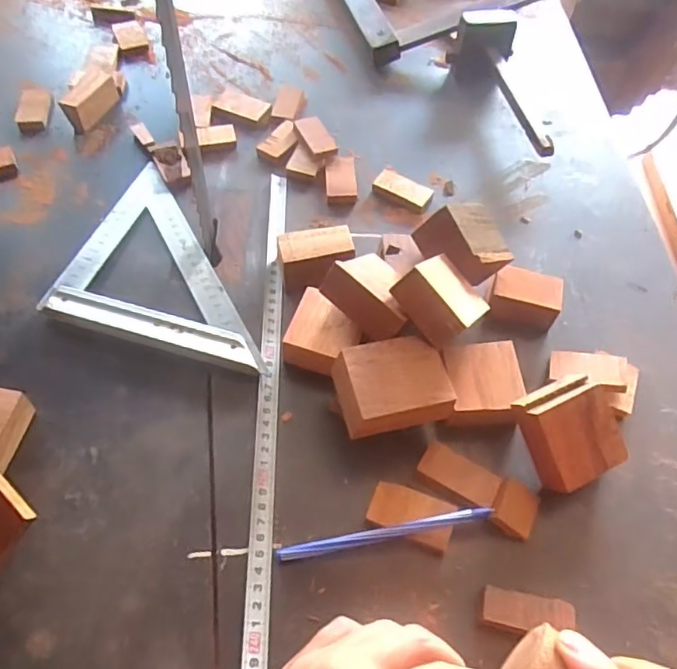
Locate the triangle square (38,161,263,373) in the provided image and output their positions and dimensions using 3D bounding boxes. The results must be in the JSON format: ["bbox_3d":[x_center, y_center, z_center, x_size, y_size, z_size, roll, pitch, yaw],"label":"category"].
[{"bbox_3d":[-0.167,-0.044,0.471,0.146,0.016,0.240,-22,60,-18],"label":"triangle square"}]

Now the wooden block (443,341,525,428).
[{"bbox_3d":[0.105,0.040,0.426,0.053,0.029,0.061,0,56,-4],"label":"wooden block"}]

